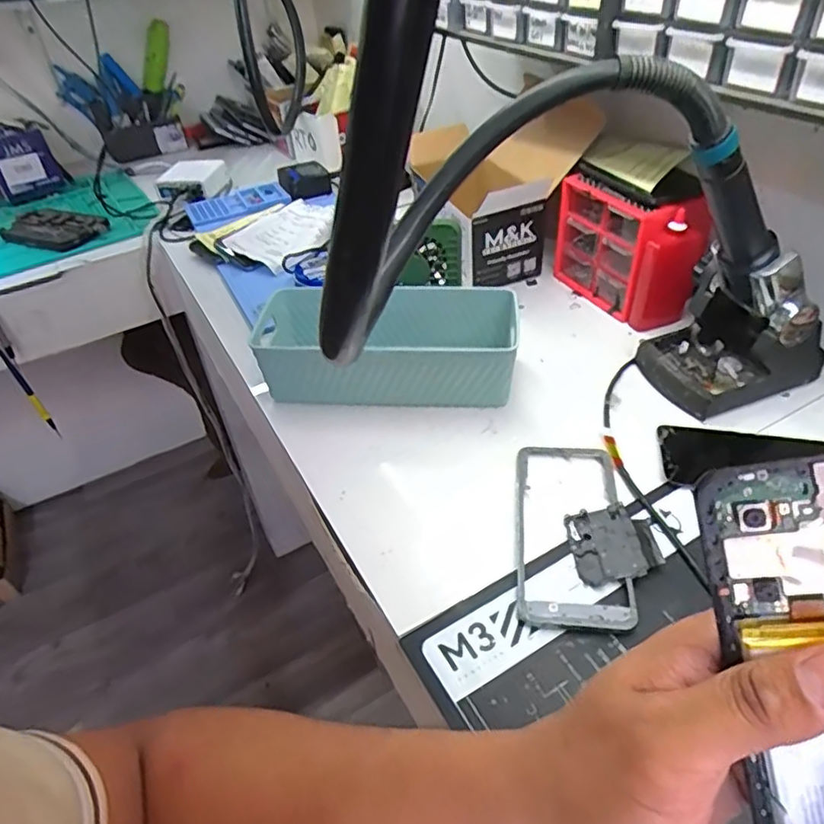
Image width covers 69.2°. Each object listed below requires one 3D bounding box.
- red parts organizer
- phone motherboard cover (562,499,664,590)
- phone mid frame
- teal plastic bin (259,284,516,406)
[{"bbox_3d":[0.228,-0.173,0.640,0.056,0.127,0.162,-20,44,-16],"label":"red parts organizer"},{"bbox_3d":[0.144,0.094,0.431,0.056,0.004,0.062,-17,39,9],"label":"phone motherboard cover"},{"bbox_3d":[0.118,0.084,0.448,0.077,0.011,0.168,2,42,8],"label":"phone mid frame"},{"bbox_3d":[-0.026,-0.066,0.579,0.246,0.081,0.101,0,42,6],"label":"teal plastic bin"}]

